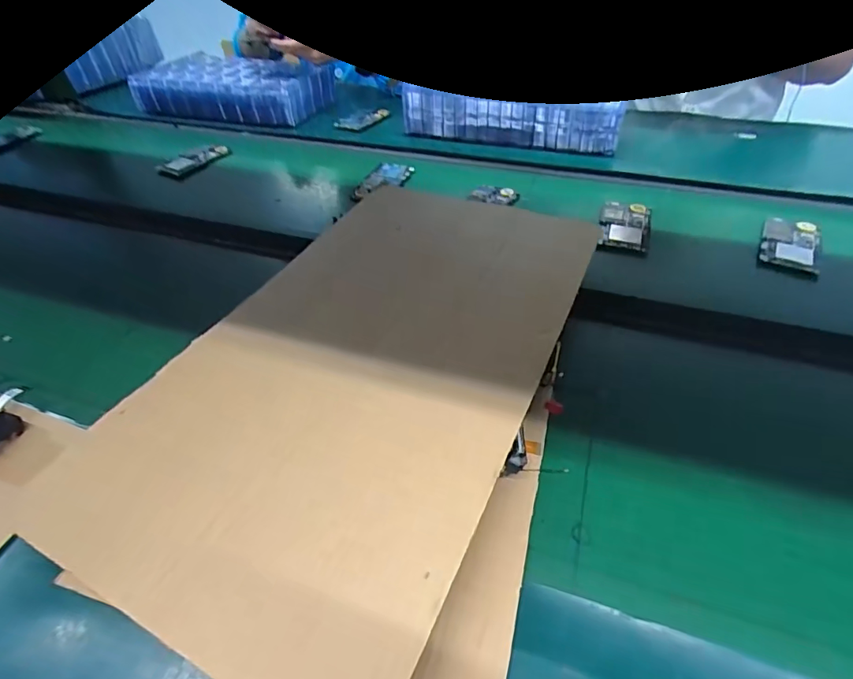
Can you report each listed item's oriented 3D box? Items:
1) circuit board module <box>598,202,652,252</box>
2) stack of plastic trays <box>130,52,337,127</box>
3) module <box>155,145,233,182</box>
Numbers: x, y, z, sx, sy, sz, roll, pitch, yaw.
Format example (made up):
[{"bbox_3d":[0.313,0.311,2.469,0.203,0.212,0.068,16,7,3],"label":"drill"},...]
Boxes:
[{"bbox_3d":[0.270,-0.158,0.639,0.065,0.012,0.123,13,48,15],"label":"circuit board module"},{"bbox_3d":[-0.376,-0.507,0.951,0.330,0.084,0.231,9,45,13],"label":"stack of plastic trays"},{"bbox_3d":[-0.381,-0.301,0.783,0.053,0.018,0.129,15,47,19],"label":"module"}]

